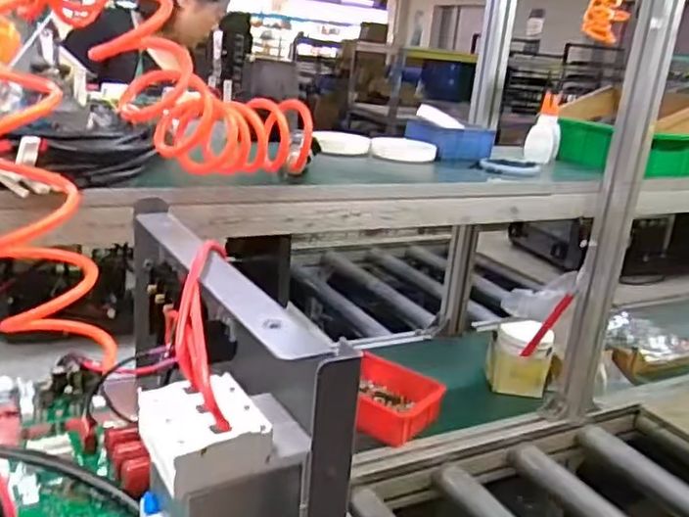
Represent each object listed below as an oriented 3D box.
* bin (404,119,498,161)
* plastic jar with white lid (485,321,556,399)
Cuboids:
[{"bbox_3d":[0.170,-0.201,1.074,0.090,0.055,0.152,-5,20,-28],"label":"bin"},{"bbox_3d":[0.314,0.183,1.171,0.105,0.122,0.100,5,18,-2],"label":"plastic jar with white lid"}]

